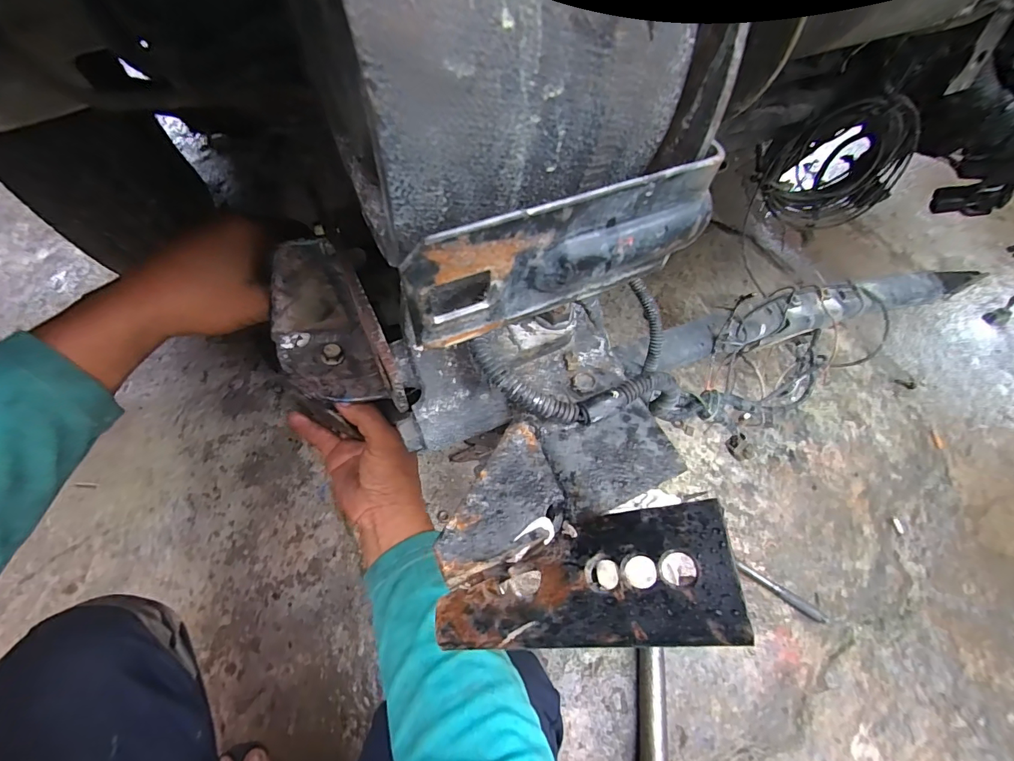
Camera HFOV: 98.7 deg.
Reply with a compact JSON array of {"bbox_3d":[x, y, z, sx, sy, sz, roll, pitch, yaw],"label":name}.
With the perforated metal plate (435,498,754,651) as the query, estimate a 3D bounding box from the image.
[{"bbox_3d":[0.028,0.087,0.189,0.129,0.007,0.051,-14,69,20],"label":"perforated metal plate"}]

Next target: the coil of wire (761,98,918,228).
[{"bbox_3d":[0.382,-0.245,0.510,0.171,0.163,0.033,-6,60,-6],"label":"coil of wire"}]

